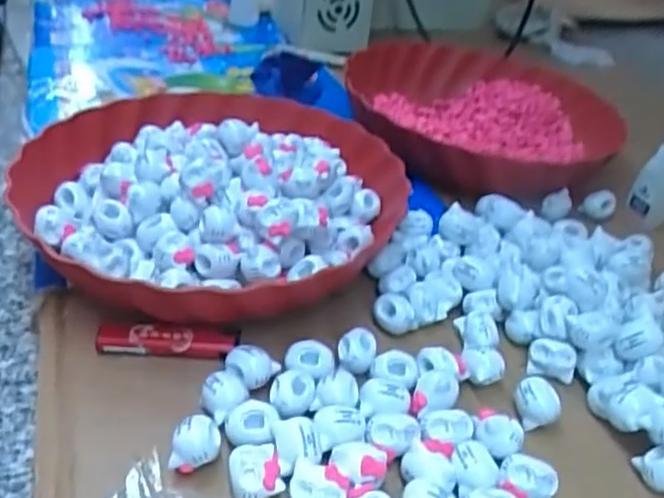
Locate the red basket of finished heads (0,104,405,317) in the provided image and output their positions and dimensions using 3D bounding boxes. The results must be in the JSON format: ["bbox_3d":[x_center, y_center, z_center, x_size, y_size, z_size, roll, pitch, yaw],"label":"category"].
[{"bbox_3d":[-0.074,-0.040,0.448,0.238,0.057,0.240,-1,36,0],"label":"red basket of finished heads"}]

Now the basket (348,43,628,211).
[{"bbox_3d":[0.132,-0.120,0.611,0.228,0.072,0.246,-1,36,0],"label":"basket"}]

